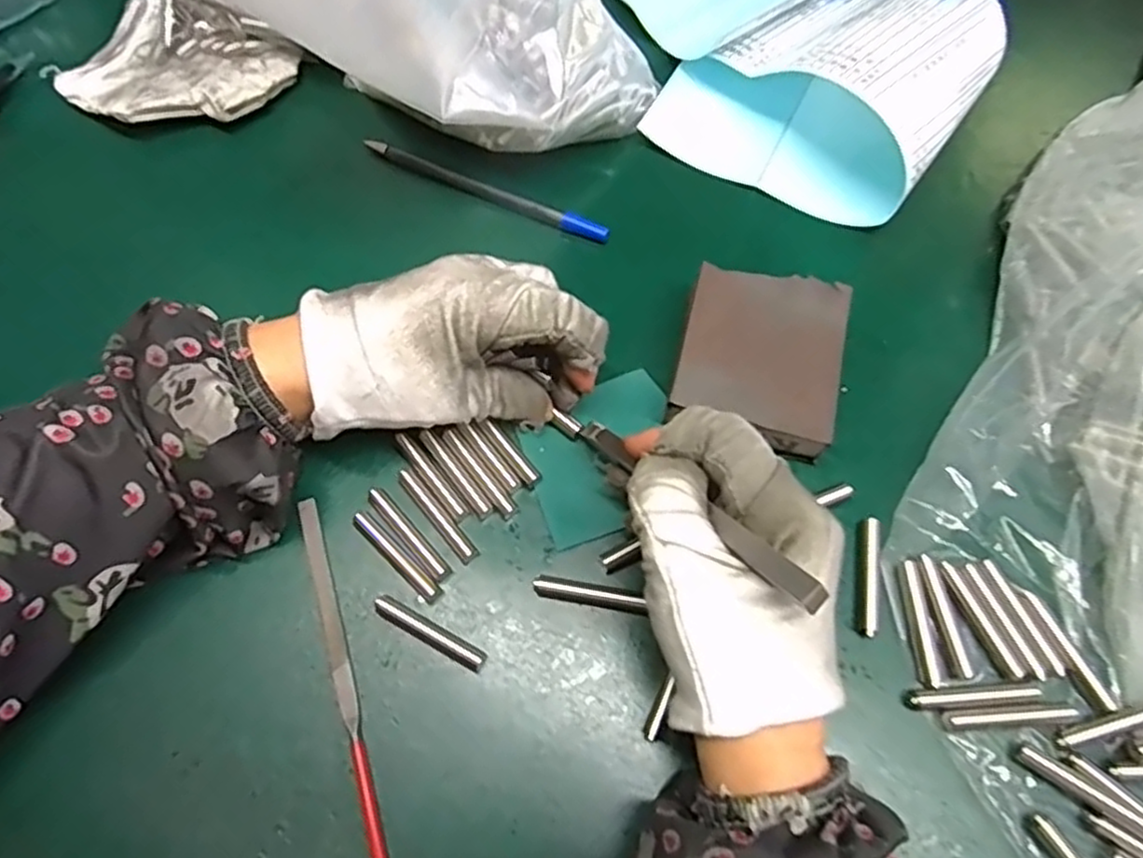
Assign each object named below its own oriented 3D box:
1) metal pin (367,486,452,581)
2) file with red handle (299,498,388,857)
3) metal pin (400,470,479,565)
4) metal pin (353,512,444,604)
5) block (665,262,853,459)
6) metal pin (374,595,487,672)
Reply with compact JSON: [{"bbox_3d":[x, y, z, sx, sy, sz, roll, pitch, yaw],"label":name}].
[{"bbox_3d":[-0.068,0.044,0.291,0.008,0.004,0.048,-39,73,-18],"label":"metal pin"},{"bbox_3d":[-0.086,0.098,0.266,0.007,0.008,0.155,-17,67,-10],"label":"file with red handle"},{"bbox_3d":[-0.057,0.037,0.295,0.007,0.005,0.048,-39,73,-18],"label":"metal pin"},{"bbox_3d":[-0.071,0.052,0.287,0.048,0.005,0.007,41,70,15],"label":"metal pin"},{"bbox_3d":[0.084,-0.032,0.315,0.068,0.025,0.080,13,66,4],"label":"block"},{"bbox_3d":[-0.055,0.080,0.274,0.047,0.008,0.008,27,67,10],"label":"metal pin"}]

